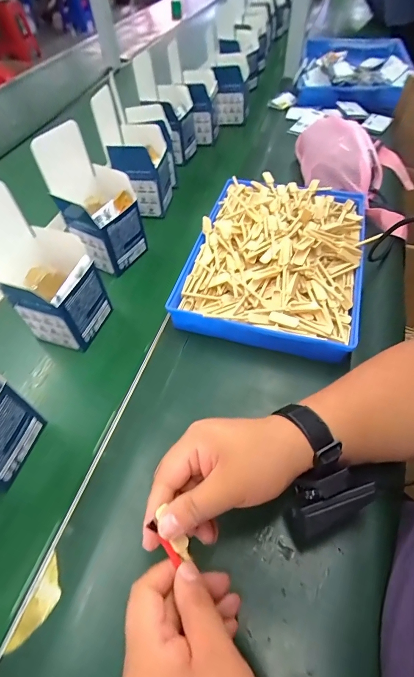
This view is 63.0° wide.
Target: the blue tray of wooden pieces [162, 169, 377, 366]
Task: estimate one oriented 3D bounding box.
[{"bbox_3d":[0.100,-0.127,0.486,0.228,0.068,0.302,12,55,11],"label":"blue tray of wooden pieces"}]

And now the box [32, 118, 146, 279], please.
[{"bbox_3d":[-0.159,-0.193,0.488,0.096,0.168,0.091,24,58,18],"label":"box"}]

